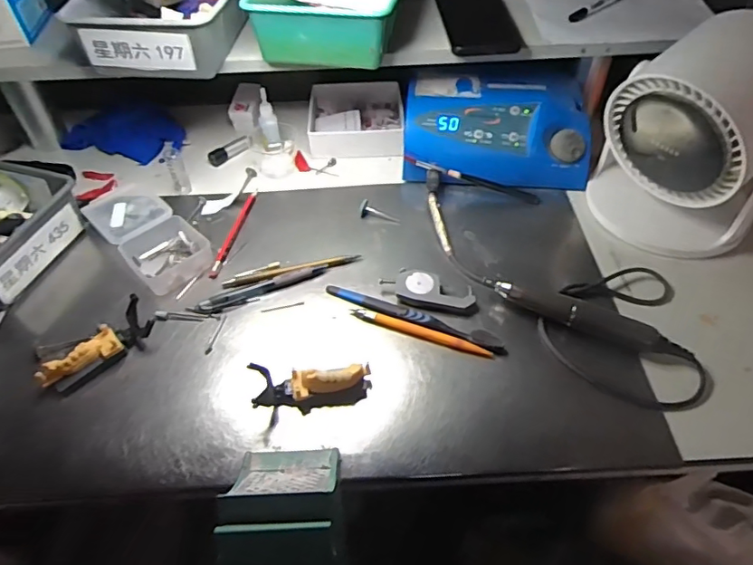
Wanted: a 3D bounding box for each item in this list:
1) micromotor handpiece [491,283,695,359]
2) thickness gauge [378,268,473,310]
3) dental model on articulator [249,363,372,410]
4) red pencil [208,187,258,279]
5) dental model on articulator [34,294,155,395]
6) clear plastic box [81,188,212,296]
[{"bbox_3d":[0.199,0.036,0.505,0.174,0.030,0.022,15,52,14],"label":"micromotor handpiece"},{"bbox_3d":[0.052,0.009,0.539,0.093,0.017,0.037,11,52,11],"label":"thickness gauge"},{"bbox_3d":[-0.056,0.091,0.458,0.098,0.032,0.037,-2,50,0],"label":"dental model on articulator"},{"bbox_3d":[-0.163,-0.064,0.613,0.012,0.012,0.151,6,51,7],"label":"red pencil"},{"bbox_3d":[-0.257,0.063,0.494,0.101,0.040,0.037,-35,58,-24],"label":"dental model on articulator"},{"bbox_3d":[-0.250,-0.051,0.589,0.158,0.035,0.080,36,60,27],"label":"clear plastic box"}]

